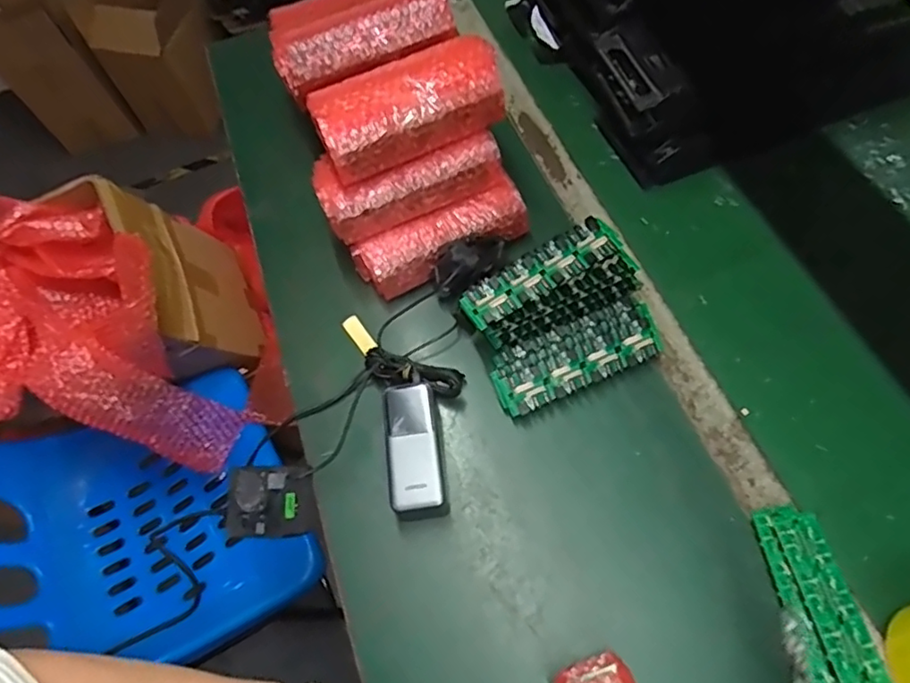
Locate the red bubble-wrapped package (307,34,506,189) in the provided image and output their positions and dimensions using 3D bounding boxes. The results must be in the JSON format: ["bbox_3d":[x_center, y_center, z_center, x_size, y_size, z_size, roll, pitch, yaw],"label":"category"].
[{"bbox_3d":[-0.055,-0.263,0.650,0.204,0.067,0.102,-26,63,-8],"label":"red bubble-wrapped package"}]

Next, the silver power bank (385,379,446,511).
[{"bbox_3d":[-0.041,0.111,0.607,0.052,0.050,0.129,-9,62,1],"label":"silver power bank"}]

